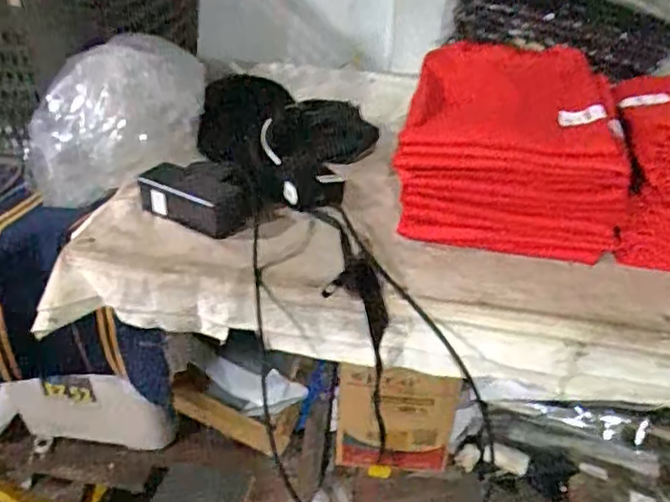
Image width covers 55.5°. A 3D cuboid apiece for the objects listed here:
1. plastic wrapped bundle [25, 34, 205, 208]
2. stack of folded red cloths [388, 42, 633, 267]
[{"bbox_3d":[-0.285,-0.167,0.817,0.223,0.191,0.091,-5,32,-10],"label":"plastic wrapped bundle"},{"bbox_3d":[0.222,-0.144,0.829,0.243,0.158,0.314,6,32,8],"label":"stack of folded red cloths"}]

